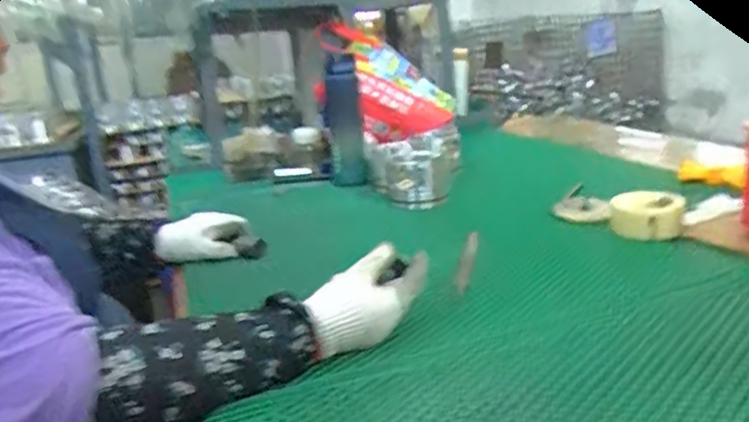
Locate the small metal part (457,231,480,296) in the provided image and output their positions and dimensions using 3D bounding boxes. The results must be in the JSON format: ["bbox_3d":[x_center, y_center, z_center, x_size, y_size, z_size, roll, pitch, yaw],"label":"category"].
[{"bbox_3d":[0.130,0.068,0.853,0.018,0.005,0.214,0,18,15],"label":"small metal part"}]

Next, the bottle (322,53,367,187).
[{"bbox_3d":[-0.063,-0.179,1.251,0.073,0.259,0.087,-6,18,-3],"label":"bottle"}]

